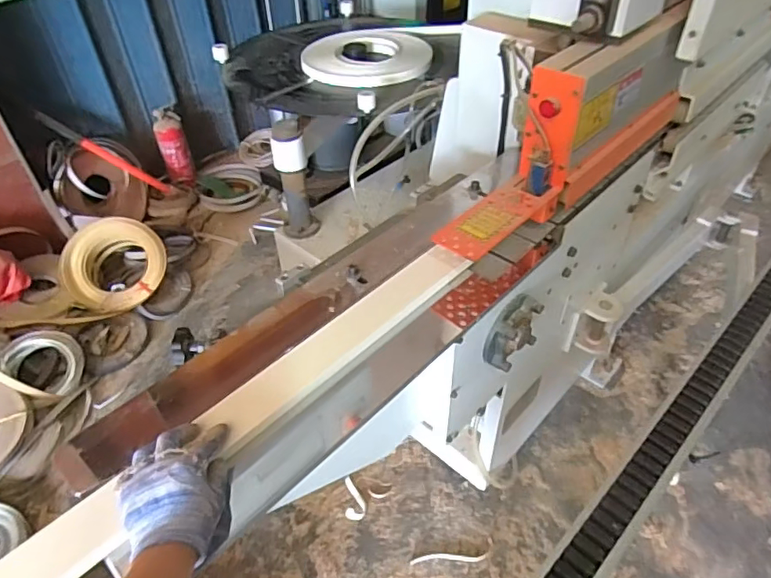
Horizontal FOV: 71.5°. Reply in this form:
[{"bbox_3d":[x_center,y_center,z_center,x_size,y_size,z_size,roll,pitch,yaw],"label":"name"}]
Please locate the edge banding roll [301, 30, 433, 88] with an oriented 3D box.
[{"bbox_3d":[-0.051,-0.612,1.399,0.346,0.022,0.315,-1,42,1],"label":"edge banding roll"}]

